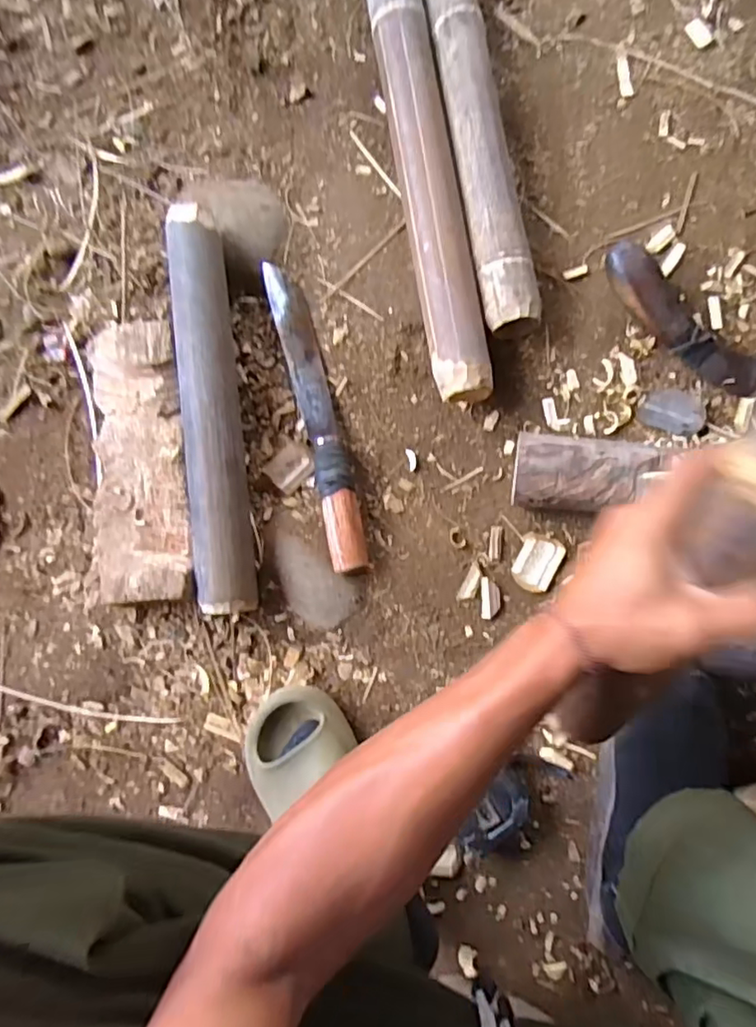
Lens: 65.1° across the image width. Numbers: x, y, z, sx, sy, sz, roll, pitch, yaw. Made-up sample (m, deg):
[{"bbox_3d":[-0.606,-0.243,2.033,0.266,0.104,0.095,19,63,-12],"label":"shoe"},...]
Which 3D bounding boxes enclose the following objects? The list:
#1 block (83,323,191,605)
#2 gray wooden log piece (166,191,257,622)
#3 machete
[{"bbox_3d":[-0.257,-0.052,0.627,0.119,0.056,0.294,-5,84,4],"label":"block"},{"bbox_3d":[-0.174,-0.108,0.621,0.061,0.065,0.419,-6,84,4],"label":"gray wooden log piece"},{"bbox_3d":[-0.066,-0.108,0.634,0.043,0.028,0.351,-12,77,-13],"label":"machete"}]

